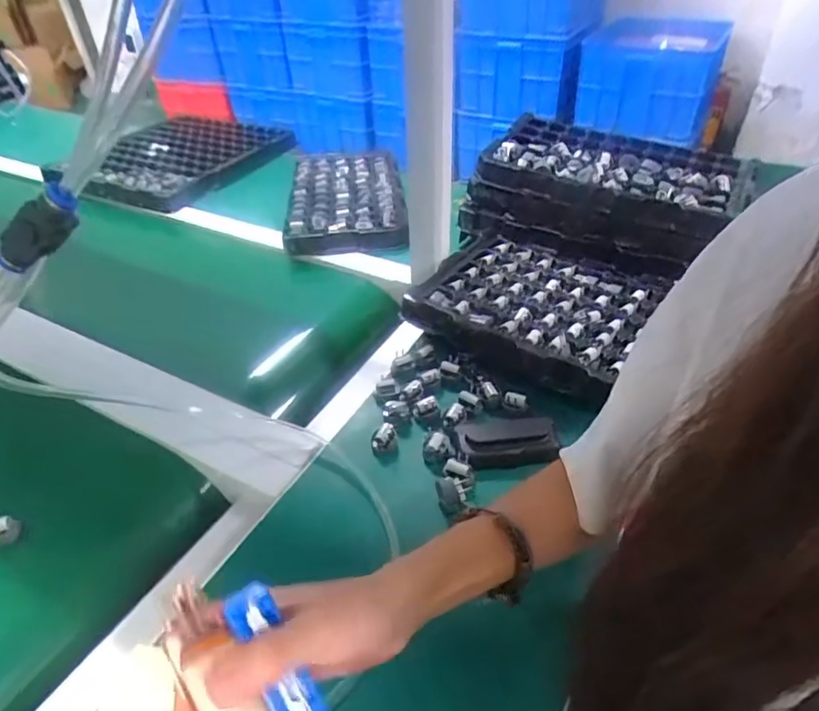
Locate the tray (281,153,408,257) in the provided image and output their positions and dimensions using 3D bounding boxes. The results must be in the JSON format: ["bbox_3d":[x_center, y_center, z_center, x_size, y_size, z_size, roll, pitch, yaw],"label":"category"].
[{"bbox_3d":[-0.115,-0.293,1.042,0.202,0.047,0.378,-5,40,-3],"label":"tray"}]

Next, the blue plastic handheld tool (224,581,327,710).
[{"bbox_3d":[-0.058,0.143,0.261,0.021,0.011,0.080,-23,73,-22],"label":"blue plastic handheld tool"}]

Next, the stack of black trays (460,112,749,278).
[{"bbox_3d":[0.280,-0.244,0.837,0.369,0.098,0.224,16,43,21],"label":"stack of black trays"}]

